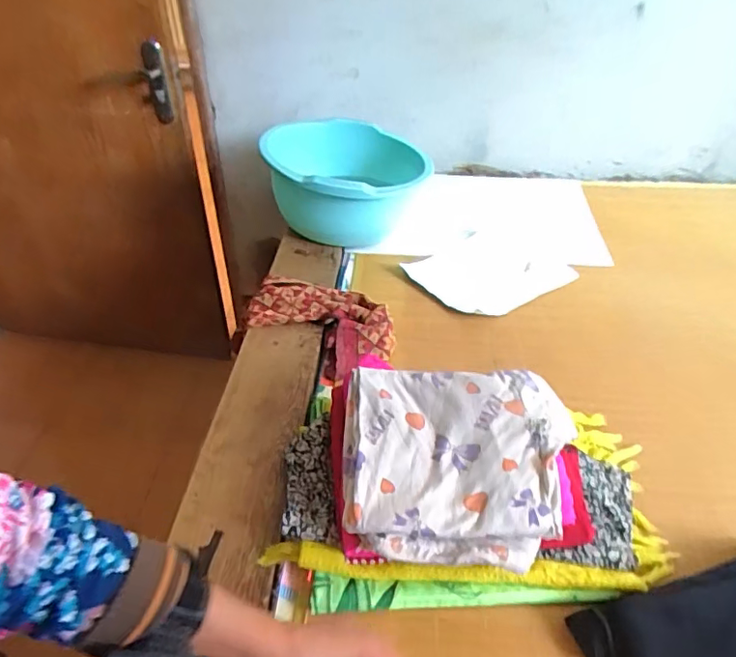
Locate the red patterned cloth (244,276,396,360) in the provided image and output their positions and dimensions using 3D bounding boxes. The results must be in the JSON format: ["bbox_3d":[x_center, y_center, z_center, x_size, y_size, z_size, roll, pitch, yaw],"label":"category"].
[{"bbox_3d":[-0.083,-0.023,0.984,0.286,0.047,0.144,12,40,14],"label":"red patterned cloth"}]

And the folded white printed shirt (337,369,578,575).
[{"bbox_3d":[0.109,0.149,0.628,0.273,0.055,0.231,2,39,2],"label":"folded white printed shirt"}]

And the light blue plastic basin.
[{"bbox_3d":[-0.055,-0.315,1.176,0.336,0.176,0.306,0,39,0],"label":"light blue plastic basin"}]

